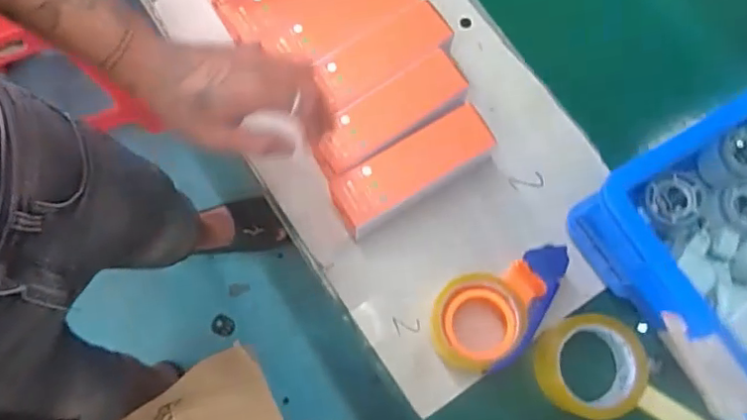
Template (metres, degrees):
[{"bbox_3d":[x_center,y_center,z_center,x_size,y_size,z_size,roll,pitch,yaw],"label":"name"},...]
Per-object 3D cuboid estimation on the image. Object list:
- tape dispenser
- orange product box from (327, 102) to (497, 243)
[{"bbox_3d":[0.133,0.103,0.604,0.151,0.058,0.098,-24,79,-7],"label":"tape dispenser"},{"bbox_3d":[0.040,-0.042,0.638,0.179,0.065,0.055,-32,80,-9],"label":"orange product box"}]

